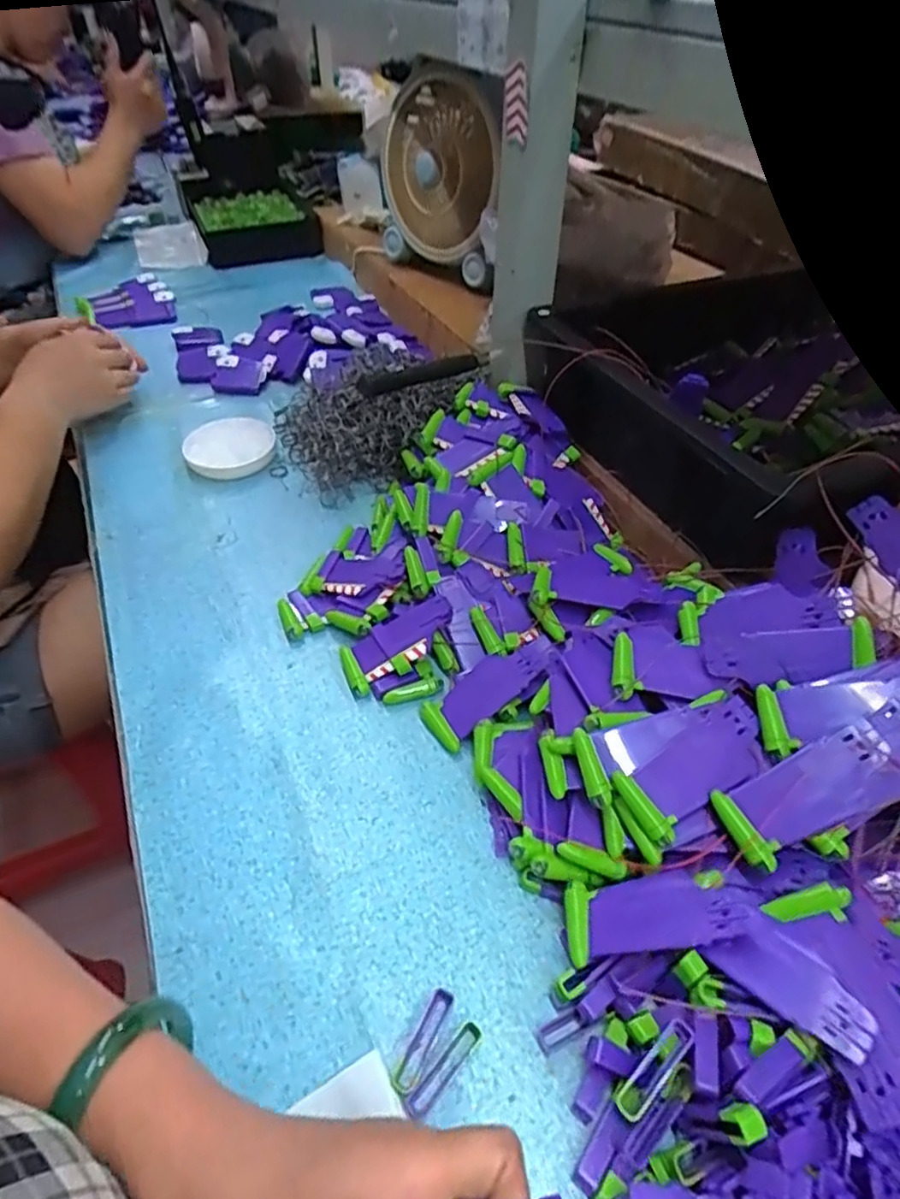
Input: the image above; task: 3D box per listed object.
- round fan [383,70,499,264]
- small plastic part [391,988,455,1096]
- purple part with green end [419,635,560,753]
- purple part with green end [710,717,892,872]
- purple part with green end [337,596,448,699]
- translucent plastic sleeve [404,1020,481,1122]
[{"bbox_3d":[-0.022,-0.524,0.810,0.056,0.203,0.213,-22,49,-22],"label":"round fan"},{"bbox_3d":[-0.014,0.217,0.324,0.012,0.006,0.047,22,48,20],"label":"small plastic part"},{"bbox_3d":[0.028,0.059,0.451,0.101,0.010,0.039,-36,52,-3],"label":"purple part with green end"},{"bbox_3d":[0.183,0.098,0.334,0.089,0.010,0.038,-35,49,4],"label":"purple part with green end"},{"bbox_3d":[-0.039,0.030,0.477,0.090,0.009,0.046,-36,51,-2],"label":"purple part with green end"},{"bbox_3d":[-0.003,0.226,0.315,0.010,0.006,0.047,35,54,30],"label":"translucent plastic sleeve"}]

